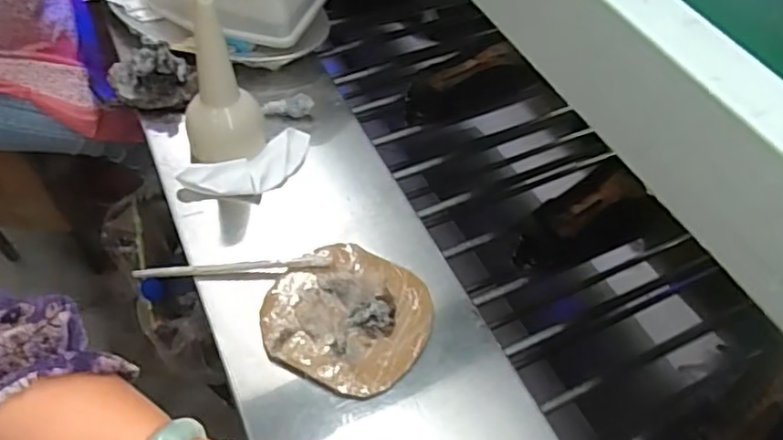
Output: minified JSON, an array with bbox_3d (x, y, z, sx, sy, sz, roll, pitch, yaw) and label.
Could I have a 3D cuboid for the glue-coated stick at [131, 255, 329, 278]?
[{"bbox_3d":[-0.158,0.046,0.626,0.190,0.015,0.014,-4,56,-2],"label":"glue-coated stick"}]

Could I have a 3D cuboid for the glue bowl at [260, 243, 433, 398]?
[{"bbox_3d":[-0.040,0.093,0.605,0.148,0.034,0.143,0,56,0],"label":"glue bowl"}]

